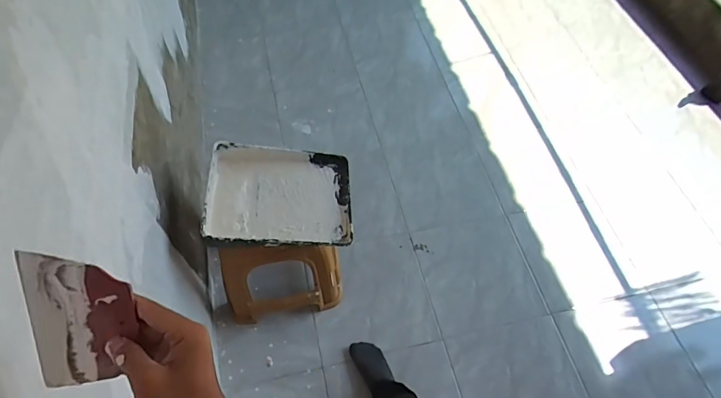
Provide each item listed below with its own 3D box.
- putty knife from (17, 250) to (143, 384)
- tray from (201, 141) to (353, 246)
[{"bbox_3d":[-0.237,0.104,0.364,0.102,0.005,0.118,-3,101,11],"label":"putty knife"},{"bbox_3d":[-0.201,-0.017,1.087,0.349,0.089,0.284,-2,59,-6],"label":"tray"}]

